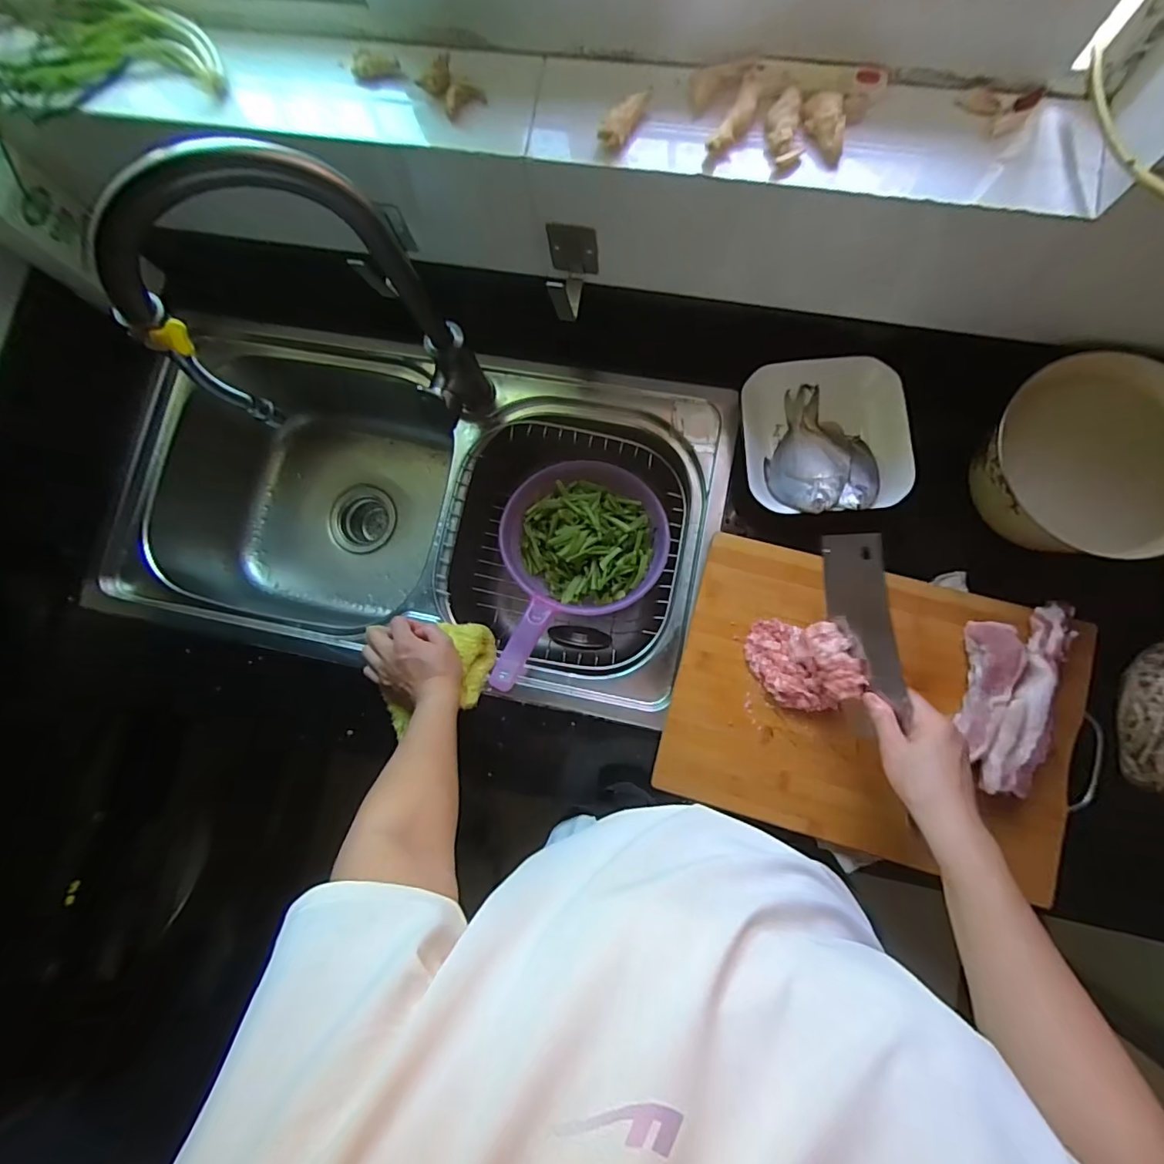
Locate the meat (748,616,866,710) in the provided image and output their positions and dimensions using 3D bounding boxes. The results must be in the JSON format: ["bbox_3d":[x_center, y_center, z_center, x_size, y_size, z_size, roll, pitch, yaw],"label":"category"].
[{"bbox_3d":[0.224,0.085,0.532,0.097,0.066,0.087,8,83,6],"label":"meat"}]

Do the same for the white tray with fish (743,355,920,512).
[{"bbox_3d":[0.272,-0.167,0.595,0.171,0.046,0.186,-5,82,4],"label":"white tray with fish"}]

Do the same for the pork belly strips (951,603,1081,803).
[{"bbox_3d":[0.429,0.109,0.527,0.083,0.031,0.192,16,84,7],"label":"pork belly strips"}]

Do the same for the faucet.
[{"bbox_3d":[-0.238,-0.222,0.486,0.231,0.328,0.072,-13,82,3],"label":"faucet"}]

